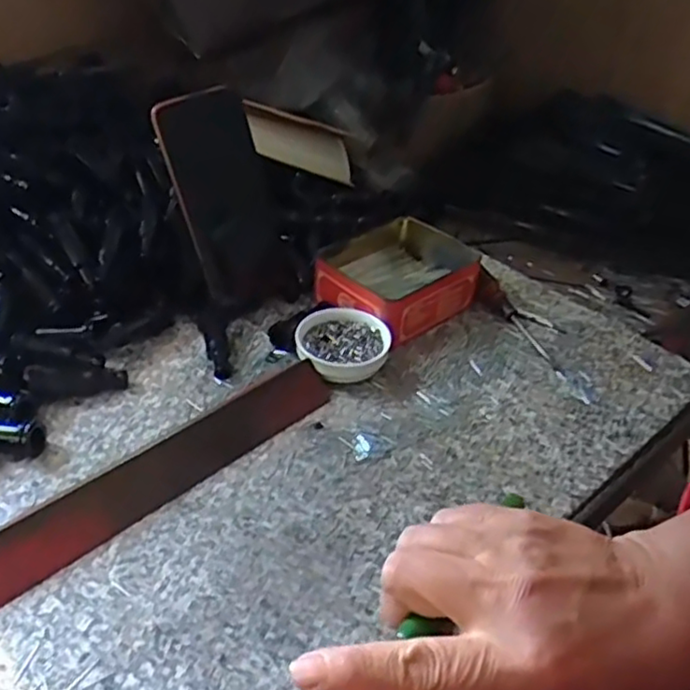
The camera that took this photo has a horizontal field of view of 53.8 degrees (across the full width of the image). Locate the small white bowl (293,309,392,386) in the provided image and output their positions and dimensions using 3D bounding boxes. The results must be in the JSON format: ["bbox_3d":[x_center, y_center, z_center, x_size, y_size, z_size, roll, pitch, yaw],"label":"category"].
[{"bbox_3d":[-0.002,0.002,0.531,0.070,0.028,0.067,3,38,-2],"label":"small white bowl"}]

